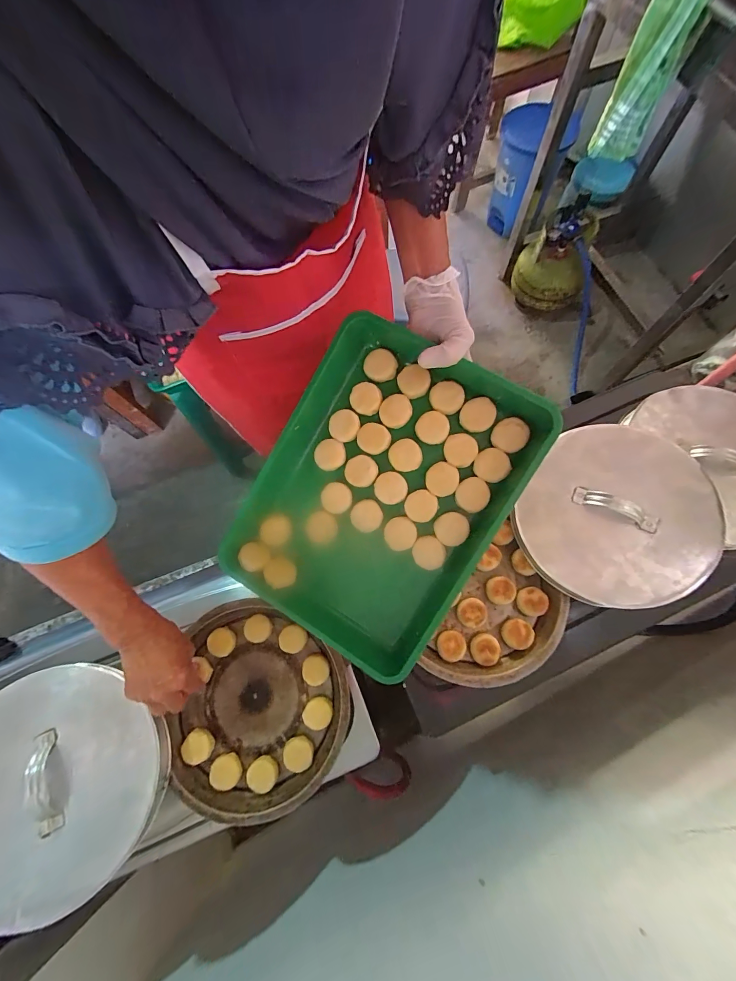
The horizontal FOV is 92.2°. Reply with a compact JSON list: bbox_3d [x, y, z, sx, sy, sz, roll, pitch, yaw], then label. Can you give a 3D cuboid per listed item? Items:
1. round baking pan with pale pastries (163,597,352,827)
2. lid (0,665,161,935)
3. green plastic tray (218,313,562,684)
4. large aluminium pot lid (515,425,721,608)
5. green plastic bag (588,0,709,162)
[{"bbox_3d":[-0.158,0.302,0.491,0.251,0.039,0.236,0,72,1],"label":"round baking pan with pale pastries"},{"bbox_3d":[-0.382,0.347,0.422,0.253,0.044,0.233,43,78,13],"label":"lid"},{"bbox_3d":[0.010,0.003,0.427,0.274,0.058,0.358,32,97,8],"label":"green plastic tray"},{"bbox_3d":[0.346,0.034,0.490,0.235,0.031,0.245,0,72,1],"label":"large aluminium pot lid"},{"bbox_3d":[0.579,-0.871,0.739,0.104,0.232,0.103,24,74,8],"label":"green plastic bag"}]

